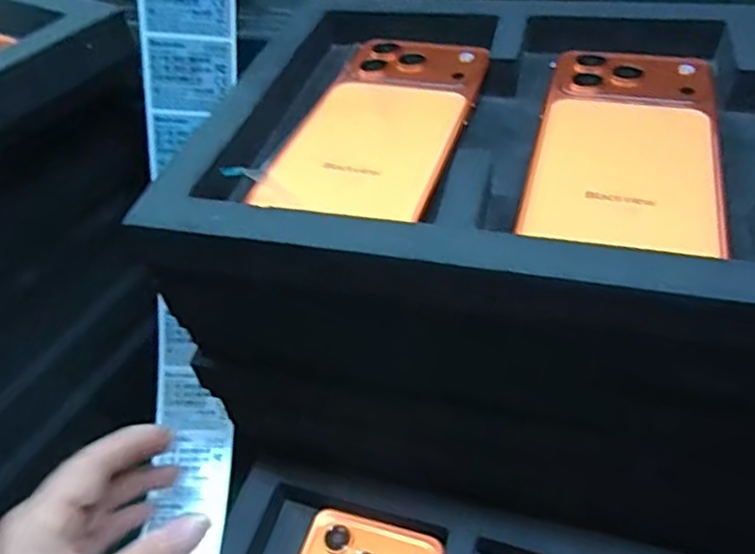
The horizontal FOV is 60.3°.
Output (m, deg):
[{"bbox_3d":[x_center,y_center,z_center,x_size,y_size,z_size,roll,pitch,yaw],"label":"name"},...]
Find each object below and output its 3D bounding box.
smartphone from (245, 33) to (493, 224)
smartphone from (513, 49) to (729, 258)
[{"bbox_3d":[0.003,-0.076,0.311,0.075,0.009,0.154,10,46,16],"label":"smartphone"},{"bbox_3d":[0.110,-0.062,0.286,0.076,0.012,0.141,10,44,15],"label":"smartphone"}]

